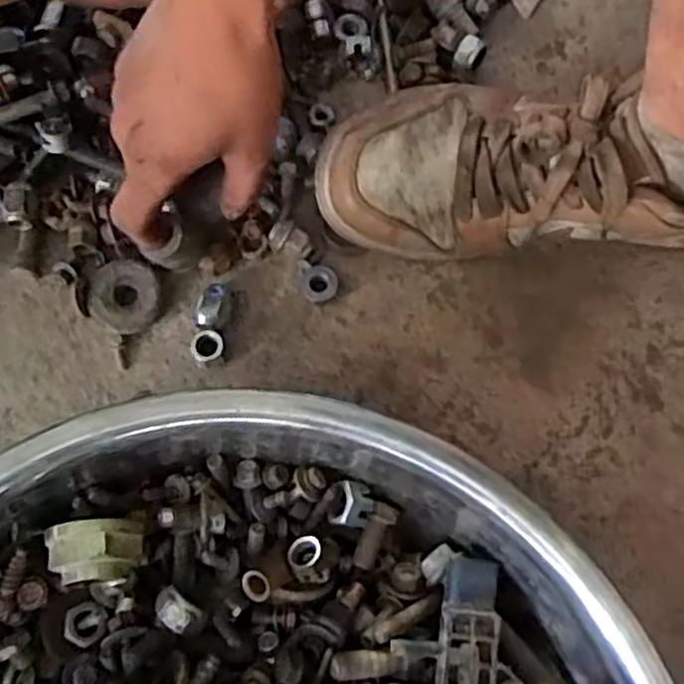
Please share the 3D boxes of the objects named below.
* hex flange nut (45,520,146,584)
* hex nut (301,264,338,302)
[{"bbox_3d":[-0.103,0.089,0.304,0.039,0.034,0.024,-5,73,-4],"label":"hex flange nut"},{"bbox_3d":[-0.014,-0.035,0.430,0.022,0.013,0.024,-12,75,-5],"label":"hex nut"}]

